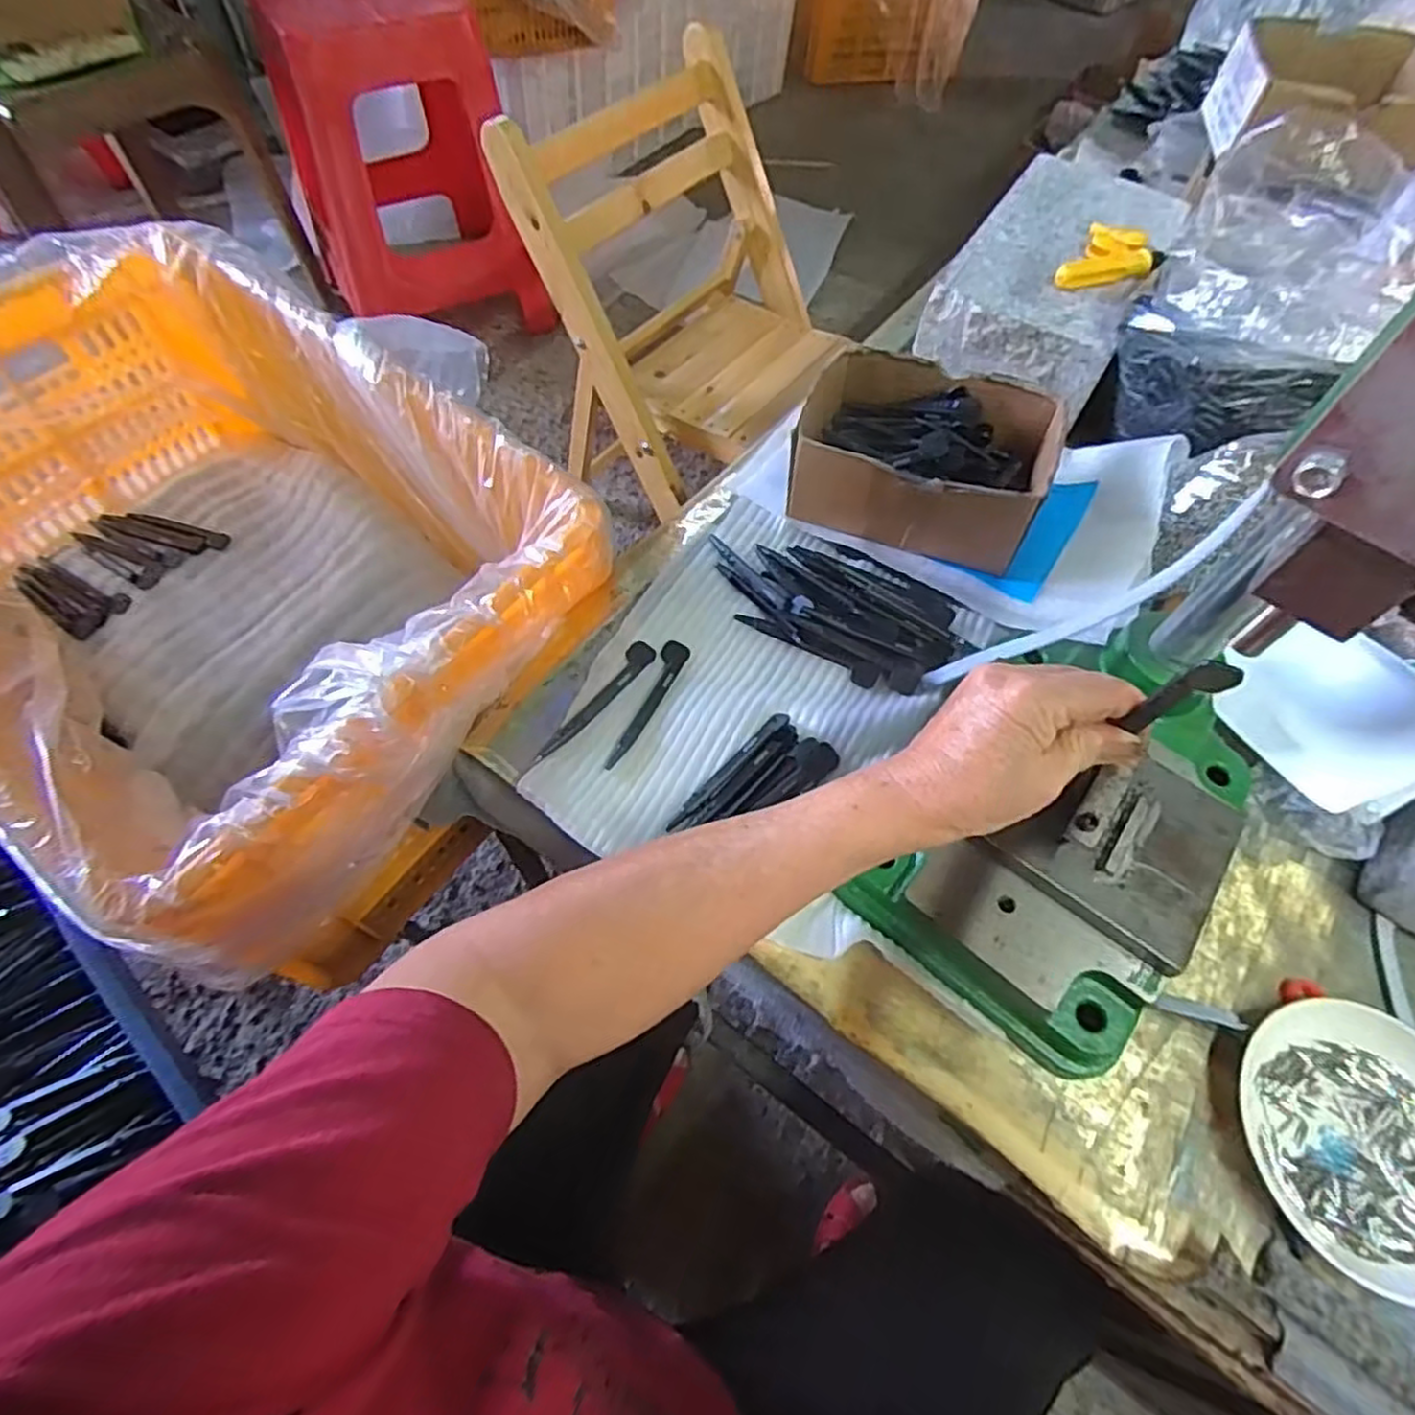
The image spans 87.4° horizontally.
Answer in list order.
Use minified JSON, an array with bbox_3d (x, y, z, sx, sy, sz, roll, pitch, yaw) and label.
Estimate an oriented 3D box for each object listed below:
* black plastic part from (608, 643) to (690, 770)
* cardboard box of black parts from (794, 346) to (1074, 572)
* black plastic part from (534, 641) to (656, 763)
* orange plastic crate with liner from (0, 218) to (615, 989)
[{"bbox_3d":[-0.037,-0.003,0.453,0.016,0.005,0.099,22,61,9],"label":"black plastic part"},{"bbox_3d":[0.149,-0.179,0.521,0.161,0.063,0.132,18,61,7],"label":"cardboard box of black parts"},{"bbox_3d":[-0.066,-0.004,0.450,0.016,0.004,0.103,31,63,14],"label":"black plastic part"},{"bbox_3d":[-0.341,-0.093,0.541,0.493,0.212,0.352,36,64,16],"label":"orange plastic crate with liner"}]

